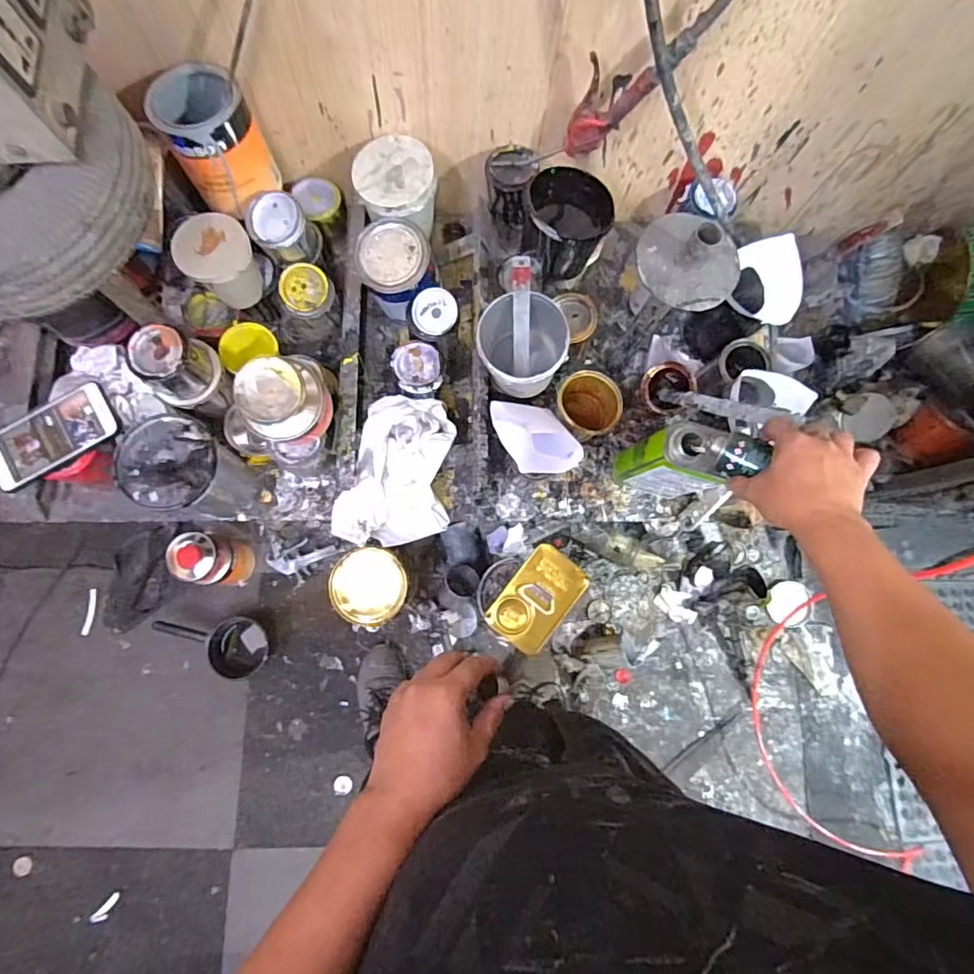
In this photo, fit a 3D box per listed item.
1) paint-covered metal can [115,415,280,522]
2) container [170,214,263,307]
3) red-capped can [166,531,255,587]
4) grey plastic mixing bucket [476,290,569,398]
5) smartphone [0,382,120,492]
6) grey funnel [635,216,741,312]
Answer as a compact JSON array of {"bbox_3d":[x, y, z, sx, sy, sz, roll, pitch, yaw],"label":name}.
[{"bbox_3d":[-0.385,-0.013,0.715,0.132,0.149,0.113,37,80,4],"label":"paint-covered metal can"},{"bbox_3d":[-0.344,-0.291,0.710,0.087,0.100,0.088,1,79,-3],"label":"container"},{"bbox_3d":[-0.624,0.169,1.222,0.119,0.183,0.114,13,79,0],"label":"red-capped can"},{"bbox_3d":[0.046,-0.175,0.708,0.115,0.120,0.117,1,79,-3],"label":"grey plastic mixing bucket"},{"bbox_3d":[-0.547,-0.064,0.673,0.156,0.013,0.073,-31,93,-4],"label":"smartphone"},{"bbox_3d":[0.216,-0.246,0.559,0.110,0.051,0.101,31,79,3],"label":"grey funnel"}]

